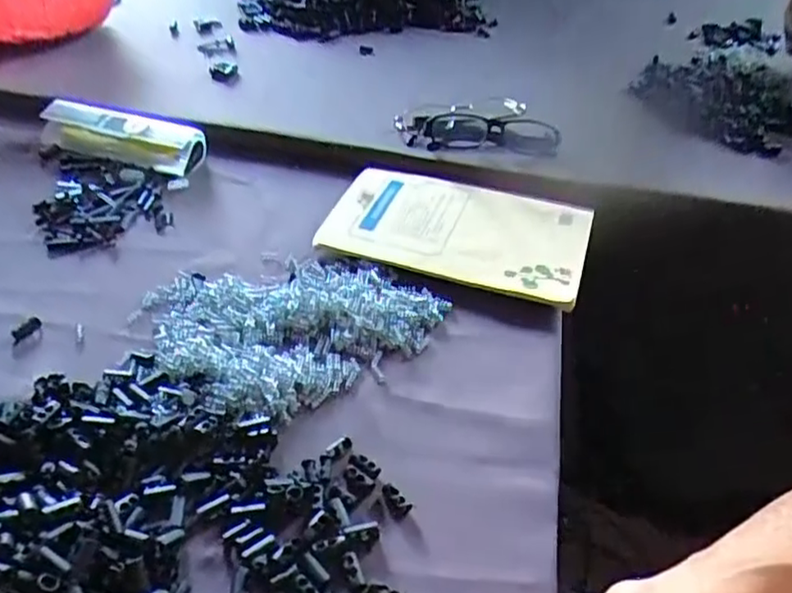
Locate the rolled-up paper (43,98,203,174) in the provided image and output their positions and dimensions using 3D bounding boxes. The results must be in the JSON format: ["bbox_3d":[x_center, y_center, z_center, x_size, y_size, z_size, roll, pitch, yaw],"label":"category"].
[{"bbox_3d":[-0.258,-0.153,0.617,0.155,0.034,0.050,10,42,9],"label":"rolled-up paper"}]

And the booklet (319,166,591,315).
[{"bbox_3d":[0.054,-0.060,0.542,0.204,0.016,0.144,14,43,13],"label":"booklet"}]

